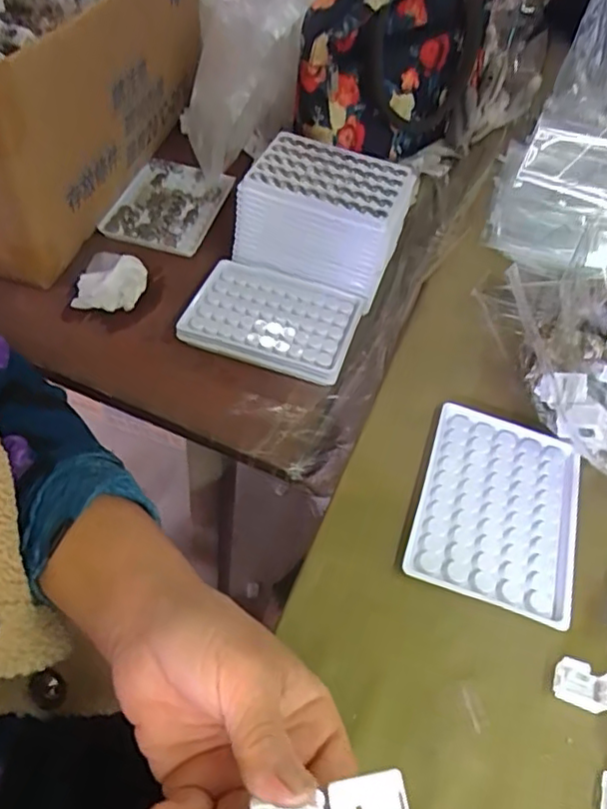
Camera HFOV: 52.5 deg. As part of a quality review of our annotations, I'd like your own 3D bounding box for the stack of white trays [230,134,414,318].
[{"bbox_3d":[0.018,-0.161,0.519,0.130,0.069,0.103,22,54,9],"label":"stack of white trays"}]

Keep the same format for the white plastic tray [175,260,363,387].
[{"bbox_3d":[-0.025,-0.070,0.500,0.132,0.020,0.089,18,53,6],"label":"white plastic tray"}]

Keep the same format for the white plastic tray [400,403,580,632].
[{"bbox_3d":[0.119,0.062,0.375,0.093,0.013,0.126,19,53,7],"label":"white plastic tray"}]

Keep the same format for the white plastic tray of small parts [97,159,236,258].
[{"bbox_3d":[-0.129,-0.191,0.584,0.094,0.013,0.121,16,53,5],"label":"white plastic tray of small parts"}]

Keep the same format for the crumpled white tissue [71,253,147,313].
[{"bbox_3d":[-0.156,-0.104,0.505,0.054,0.027,0.064,5,52,-4],"label":"crumpled white tissue"}]

